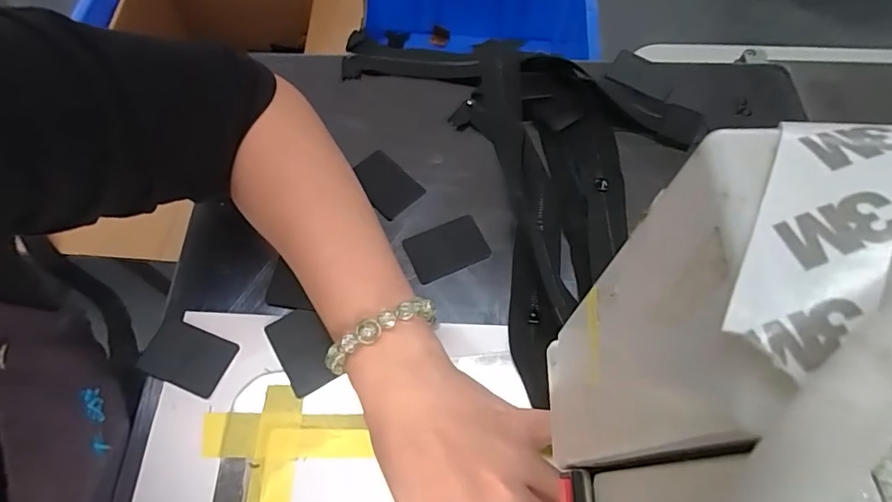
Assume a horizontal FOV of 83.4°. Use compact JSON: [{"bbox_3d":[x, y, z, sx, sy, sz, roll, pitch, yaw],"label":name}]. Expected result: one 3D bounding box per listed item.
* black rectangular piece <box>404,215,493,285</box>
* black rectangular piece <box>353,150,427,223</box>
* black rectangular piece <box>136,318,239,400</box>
[{"bbox_3d":[0.001,-0.001,0.339,0.052,0.004,0.034,-21,67,-11],"label":"black rectangular piece"},{"bbox_3d":[-0.043,-0.048,0.358,0.050,0.004,0.035,42,71,17],"label":"black rectangular piece"},{"bbox_3d":[-0.156,0.065,0.304,0.050,0.005,0.035,19,66,8],"label":"black rectangular piece"}]

